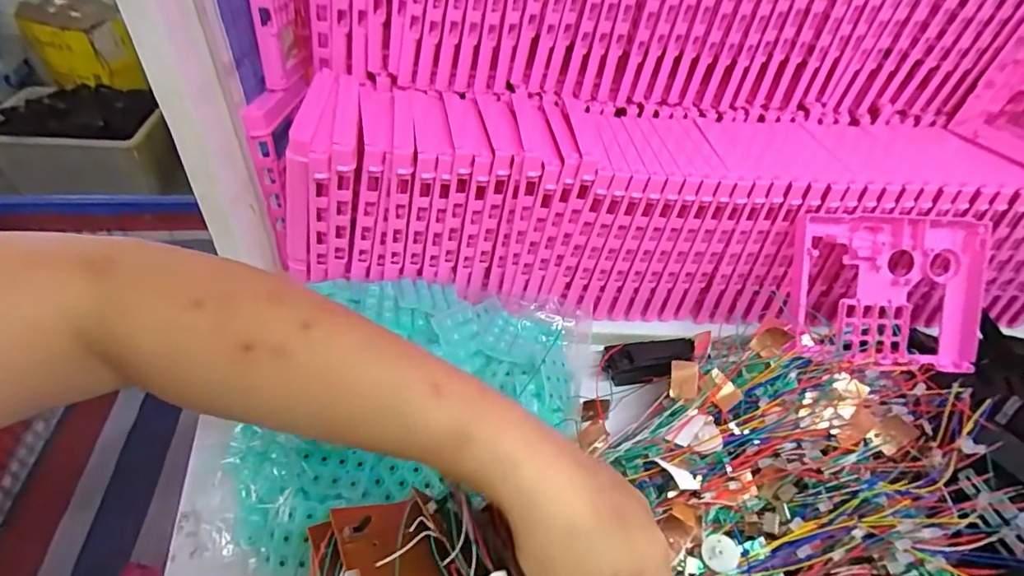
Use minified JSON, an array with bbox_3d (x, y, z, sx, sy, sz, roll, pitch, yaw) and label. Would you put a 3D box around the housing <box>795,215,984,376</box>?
[{"bbox_3d":[0.325,0.004,0.440,0.159,0.129,0.015,3,5,-2],"label":"housing"}]

